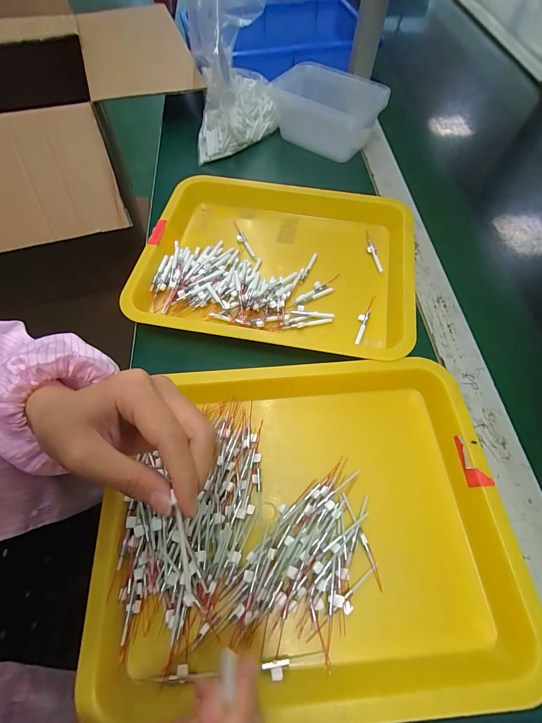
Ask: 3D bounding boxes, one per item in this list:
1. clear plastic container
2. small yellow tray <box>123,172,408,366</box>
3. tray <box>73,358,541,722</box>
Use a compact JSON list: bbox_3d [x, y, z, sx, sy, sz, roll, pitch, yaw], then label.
[{"bbox_3d":[0.089,-0.414,0.551,0.169,0.082,0.118,38,66,16],"label":"clear plastic container"},{"bbox_3d":[0.013,-0.133,0.417,0.337,0.035,0.261,11,62,3],"label":"small yellow tray"},{"bbox_3d":[0.027,0.125,0.279,0.322,0.030,0.256,-2,62,-4],"label":"tray"}]

